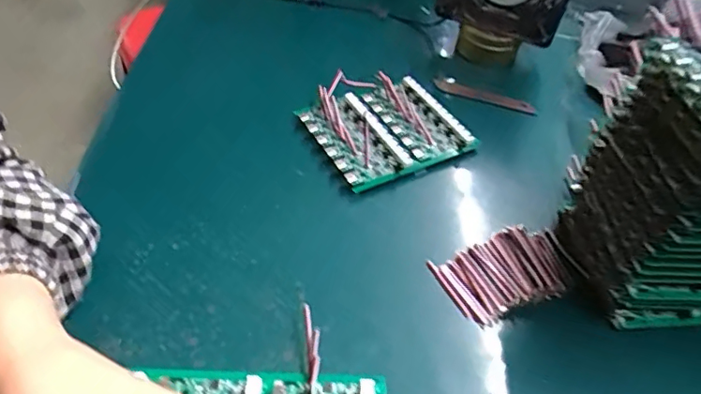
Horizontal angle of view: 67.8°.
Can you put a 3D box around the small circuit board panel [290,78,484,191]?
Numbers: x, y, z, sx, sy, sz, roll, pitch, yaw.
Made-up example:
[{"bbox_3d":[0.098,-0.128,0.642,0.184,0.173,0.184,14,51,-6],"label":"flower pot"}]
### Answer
[{"bbox_3d":[0.029,-0.055,0.449,0.117,0.023,0.103,-21,52,-22],"label":"small circuit board panel"}]

